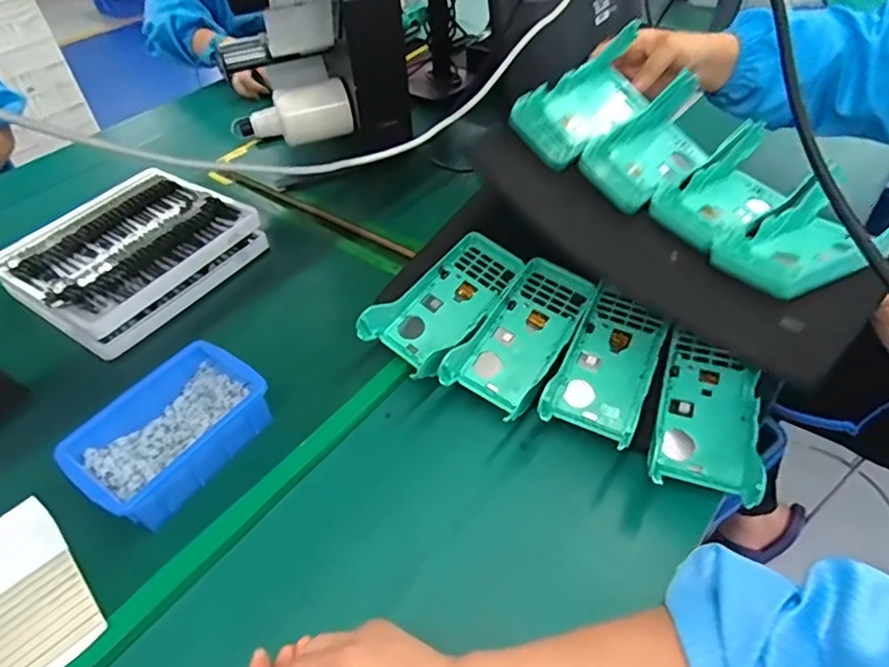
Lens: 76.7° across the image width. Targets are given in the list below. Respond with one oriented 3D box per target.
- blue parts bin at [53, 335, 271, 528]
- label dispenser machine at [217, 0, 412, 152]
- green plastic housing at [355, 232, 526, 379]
[{"bbox_3d":[-0.238,0.085,0.482,0.119,0.052,0.142,23,49,31],"label":"blue parts bin"},{"bbox_3d":[-0.163,-0.357,0.695,0.216,0.239,0.216,-11,41,-4],"label":"label dispenser machine"},{"bbox_3d":[-0.002,-0.037,0.548,0.089,0.048,0.166,35,72,15],"label":"green plastic housing"}]

